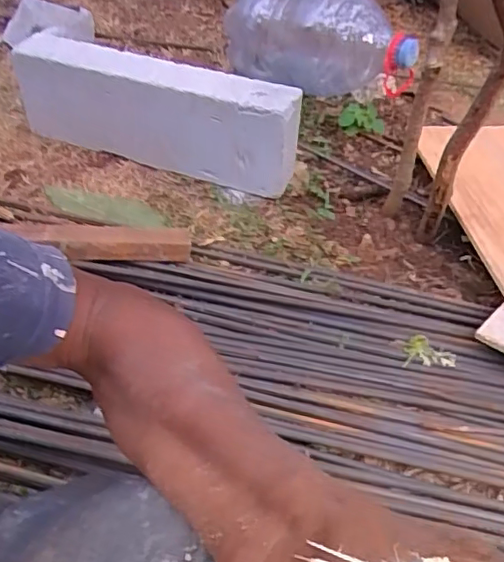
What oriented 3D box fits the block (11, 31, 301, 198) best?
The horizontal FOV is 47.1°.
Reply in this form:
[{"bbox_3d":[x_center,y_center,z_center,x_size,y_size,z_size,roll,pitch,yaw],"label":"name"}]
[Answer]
[{"bbox_3d":[-0.192,-0.337,1.196,0.591,0.226,0.102,16,46,10],"label":"block"}]

